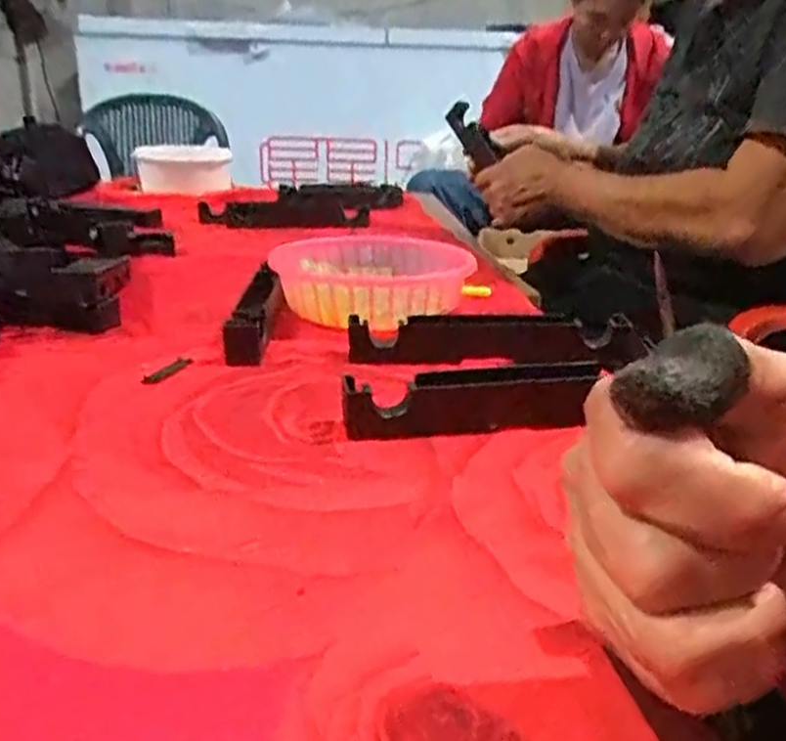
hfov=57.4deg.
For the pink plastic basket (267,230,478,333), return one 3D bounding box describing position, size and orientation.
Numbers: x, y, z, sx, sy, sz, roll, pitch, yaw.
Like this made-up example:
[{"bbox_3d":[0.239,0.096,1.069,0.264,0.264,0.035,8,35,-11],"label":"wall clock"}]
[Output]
[{"bbox_3d":[-0.019,-0.076,0.622,0.166,0.054,0.171,3,20,2],"label":"pink plastic basket"}]

